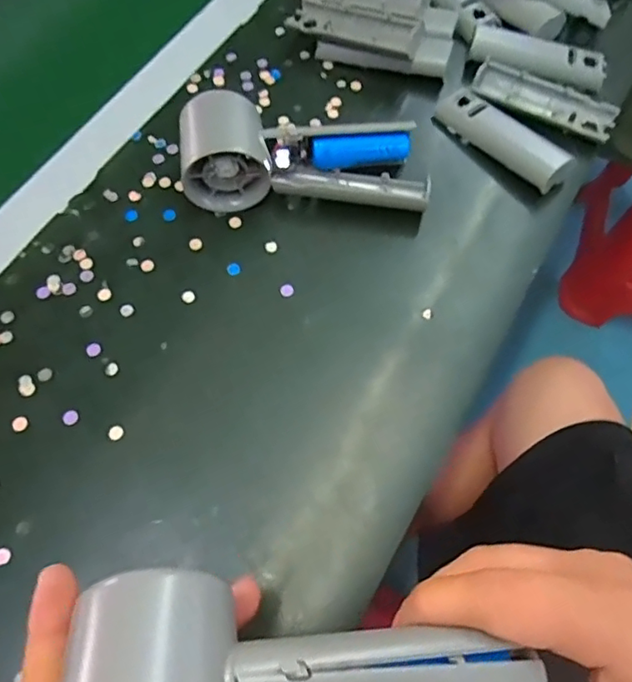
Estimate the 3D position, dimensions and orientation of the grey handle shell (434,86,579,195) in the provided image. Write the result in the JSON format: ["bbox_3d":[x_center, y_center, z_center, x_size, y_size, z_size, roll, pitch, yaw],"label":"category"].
[{"bbox_3d":[0.134,-0.144,0.401,0.033,0.017,0.105,-36,70,-15],"label":"grey handle shell"}]

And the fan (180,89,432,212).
[{"bbox_3d":[-0.007,-0.127,0.378,0.161,0.046,0.076,-2,65,0],"label":"fan"}]

